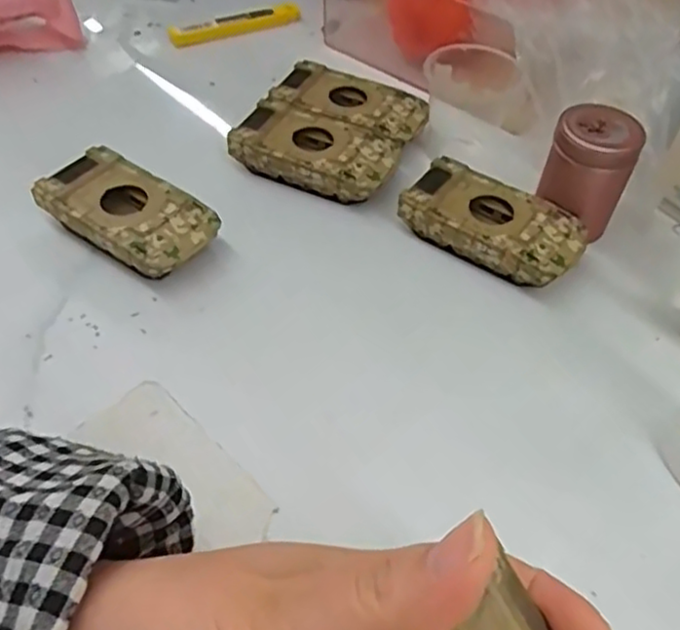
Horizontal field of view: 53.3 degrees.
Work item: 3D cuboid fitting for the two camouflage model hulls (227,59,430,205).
[{"bbox_3d":[-0.003,-0.116,0.423,0.094,0.021,0.100,21,53,14],"label":"two camouflage model hulls"}]

